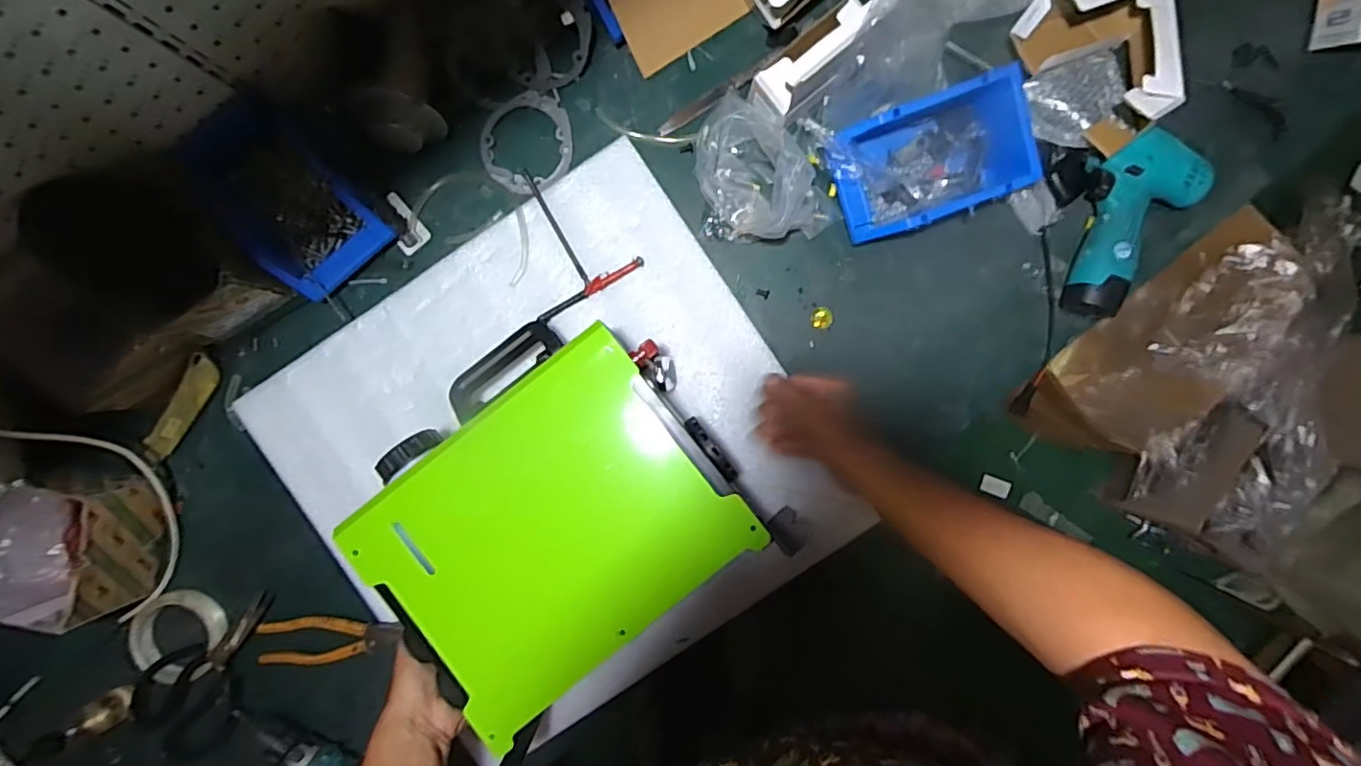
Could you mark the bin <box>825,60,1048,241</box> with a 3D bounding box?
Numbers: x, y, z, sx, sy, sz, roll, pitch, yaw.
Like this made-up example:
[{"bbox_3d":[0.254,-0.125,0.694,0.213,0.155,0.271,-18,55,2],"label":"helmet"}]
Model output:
[{"bbox_3d":[0.250,-0.225,0.619,0.190,0.076,0.116,-20,91,0],"label":"bin"}]

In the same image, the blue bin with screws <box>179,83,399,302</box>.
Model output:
[{"bbox_3d":[-0.409,-0.190,0.628,0.129,0.057,0.193,-39,91,0],"label":"blue bin with screws"}]

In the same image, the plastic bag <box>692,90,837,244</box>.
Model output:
[{"bbox_3d":[0.094,-0.223,0.621,0.156,0.069,0.143,5,91,0],"label":"plastic bag"}]

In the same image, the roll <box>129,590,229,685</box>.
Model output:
[{"bbox_3d":[-0.553,0.281,0.669,0.087,0.032,0.097,-16,91,1],"label":"roll"}]

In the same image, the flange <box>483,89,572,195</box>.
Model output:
[{"bbox_3d":[-0.169,-0.264,0.667,0.099,0.012,0.107,0,91,0],"label":"flange"}]

